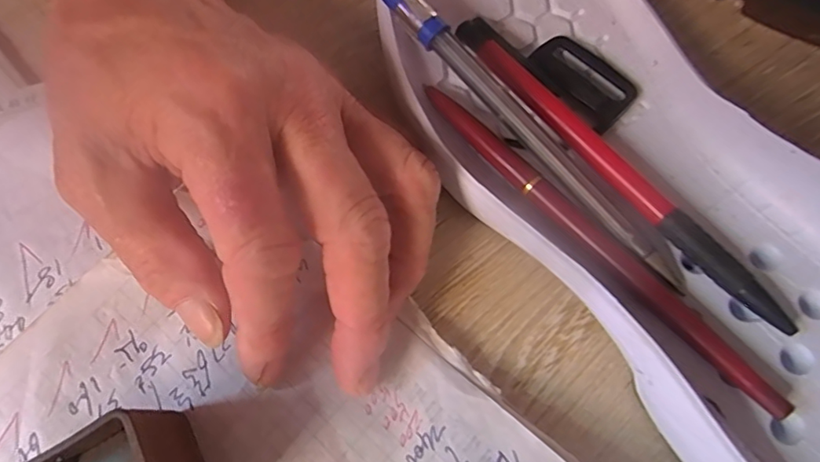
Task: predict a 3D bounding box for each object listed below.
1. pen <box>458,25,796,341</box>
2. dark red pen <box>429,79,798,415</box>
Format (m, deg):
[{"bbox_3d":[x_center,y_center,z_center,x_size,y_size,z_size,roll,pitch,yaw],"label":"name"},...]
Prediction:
[{"bbox_3d":[0.062,-0.024,0.169,0.011,0.009,0.139,-36,75,-11],"label":"pen"},{"bbox_3d":[0.054,0.000,0.164,0.006,0.014,0.139,-39,76,-12],"label":"dark red pen"}]

